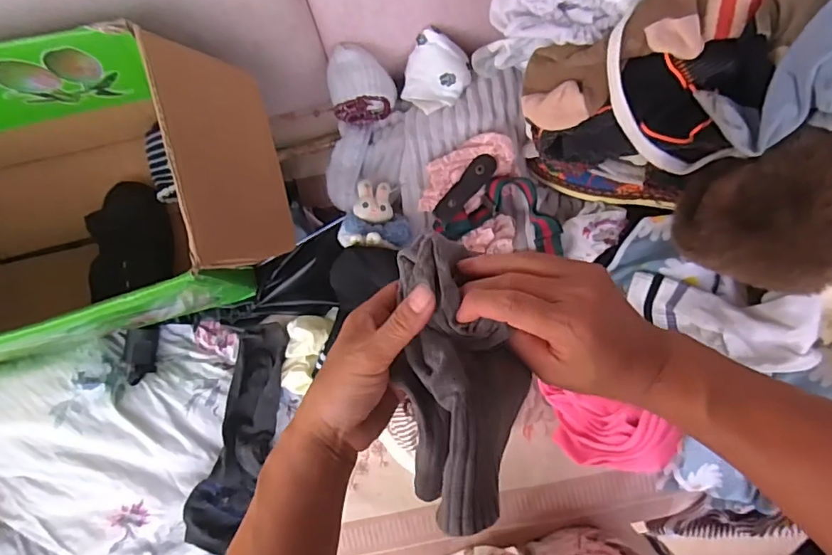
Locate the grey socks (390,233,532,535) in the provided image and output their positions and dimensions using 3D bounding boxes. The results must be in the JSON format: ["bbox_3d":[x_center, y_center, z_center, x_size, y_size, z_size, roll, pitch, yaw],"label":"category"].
[{"bbox_3d":[0.029,0.055,0.316,0.072,0.045,0.172,-8,71,3],"label":"grey socks"}]

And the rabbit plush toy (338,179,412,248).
[{"bbox_3d":[-0.048,-0.073,0.622,0.081,0.047,0.079,2,85,4],"label":"rabbit plush toy"}]

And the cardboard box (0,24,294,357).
[{"bbox_3d":[-0.387,-0.072,0.552,0.489,0.262,0.278,-13,84,3],"label":"cardboard box"}]

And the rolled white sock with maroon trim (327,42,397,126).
[{"bbox_3d":[-0.064,-0.226,0.617,0.071,0.053,0.074,-12,84,3],"label":"rolled white sock with maroon trim"}]

